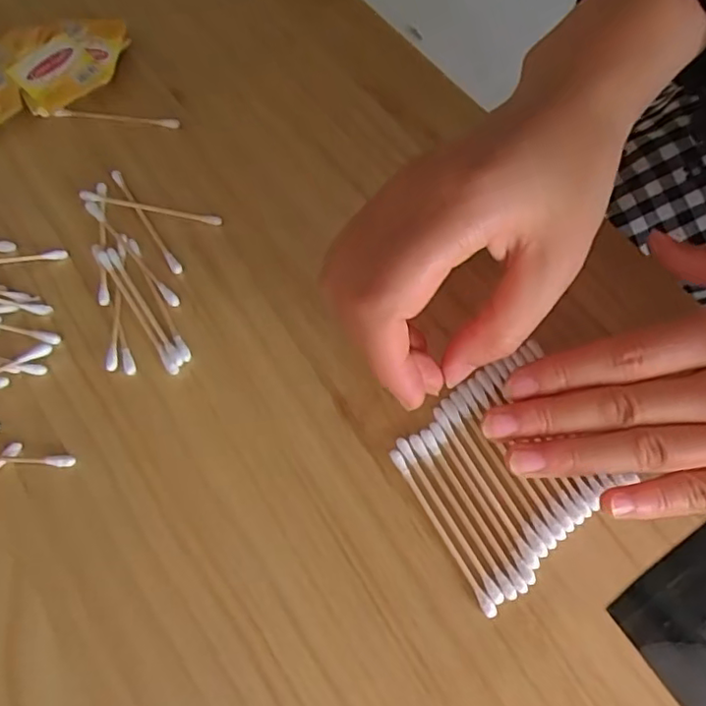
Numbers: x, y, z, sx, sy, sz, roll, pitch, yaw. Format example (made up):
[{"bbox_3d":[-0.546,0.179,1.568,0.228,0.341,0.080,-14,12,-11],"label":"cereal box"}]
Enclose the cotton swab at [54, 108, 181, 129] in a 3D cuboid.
[{"bbox_3d":[-0.129,-0.128,0.325,0.067,0.004,0.006,3,69,4],"label":"cotton swab"}]

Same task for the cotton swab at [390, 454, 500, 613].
[{"bbox_3d":[0.034,0.069,0.235,0.004,0.004,0.071,-29,70,-8],"label":"cotton swab"}]

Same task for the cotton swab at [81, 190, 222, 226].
[{"bbox_3d":[-0.101,-0.073,0.300,0.072,0.006,0.008,9,70,7],"label":"cotton swab"}]

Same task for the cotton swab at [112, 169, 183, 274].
[{"bbox_3d":[-0.104,-0.067,0.297,0.005,0.004,0.074,-33,71,-9],"label":"cotton swab"}]

